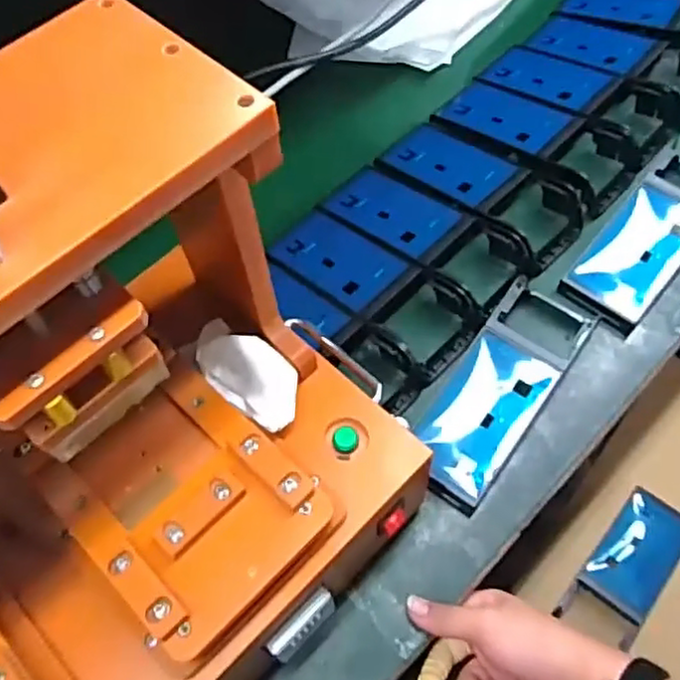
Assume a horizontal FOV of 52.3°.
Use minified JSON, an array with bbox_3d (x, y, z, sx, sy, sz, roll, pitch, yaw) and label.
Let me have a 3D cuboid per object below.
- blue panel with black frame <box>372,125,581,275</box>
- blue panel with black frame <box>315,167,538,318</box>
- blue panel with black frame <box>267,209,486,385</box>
[{"bbox_3d":[0.133,-0.154,0.688,0.209,0.031,0.099,35,68,22],"label":"blue panel with black frame"},{"bbox_3d":[0.079,-0.102,0.673,0.204,0.040,0.091,38,69,23],"label":"blue panel with black frame"},{"bbox_3d":[0.030,-0.050,0.645,0.205,0.033,0.083,33,67,21],"label":"blue panel with black frame"}]

